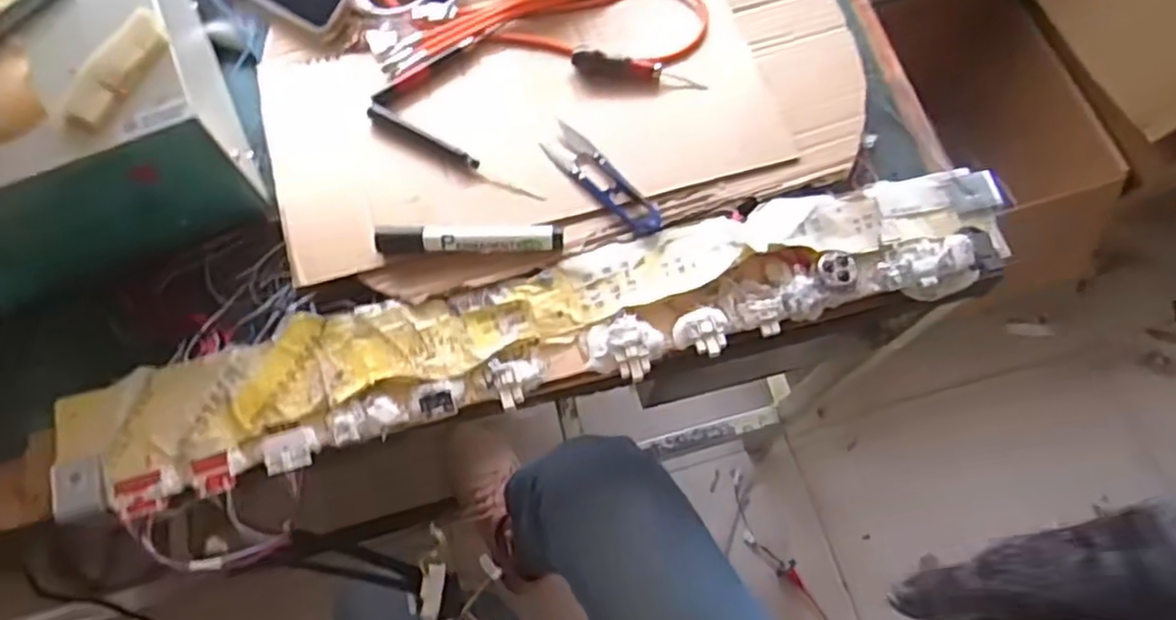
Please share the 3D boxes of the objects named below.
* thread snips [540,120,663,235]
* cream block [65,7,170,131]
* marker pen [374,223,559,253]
[{"bbox_3d":[0.012,-0.097,0.542,0.111,0.016,0.028,42,74,14],"label":"thread snips"},{"bbox_3d":[-0.284,-0.146,0.437,0.025,0.011,0.084,24,70,8],"label":"cream block"},{"bbox_3d":[-0.084,-0.050,0.518,0.130,0.017,0.017,-1,69,-2],"label":"marker pen"}]

